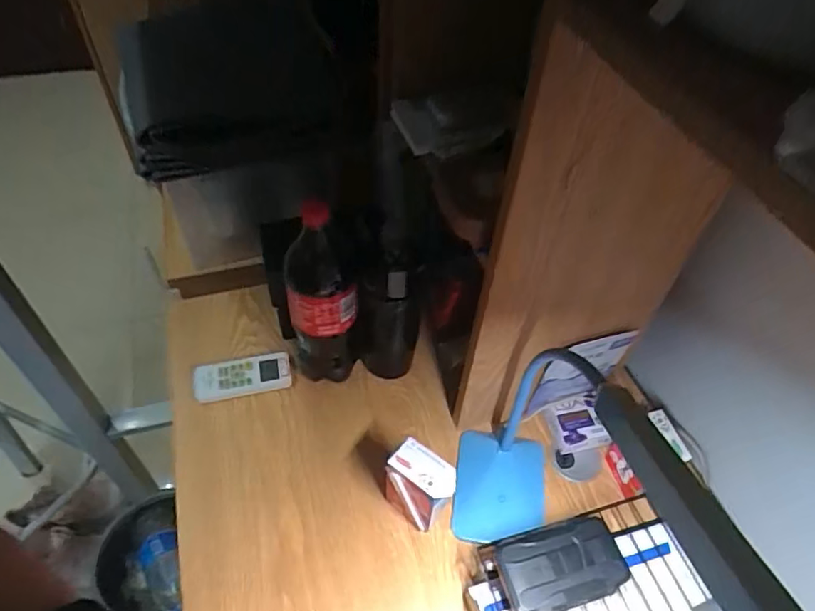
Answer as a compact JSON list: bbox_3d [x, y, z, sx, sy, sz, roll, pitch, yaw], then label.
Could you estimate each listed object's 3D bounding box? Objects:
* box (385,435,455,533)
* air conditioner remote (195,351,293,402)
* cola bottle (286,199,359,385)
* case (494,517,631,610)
[{"bbox_3d":[0.014,0.208,0.636,0.072,0.109,0.043,31,54,21],"label":"box"},{"bbox_3d":[-0.229,0.100,0.775,0.130,0.020,0.052,-8,50,-10],"label":"air conditioner remote"},{"bbox_3d":[-0.109,0.000,0.702,0.085,0.272,0.084,-9,50,-12],"label":"cola bottle"},{"bbox_3d":[0.155,0.266,0.564,0.128,0.037,0.074,-10,50,-12],"label":"case"}]

